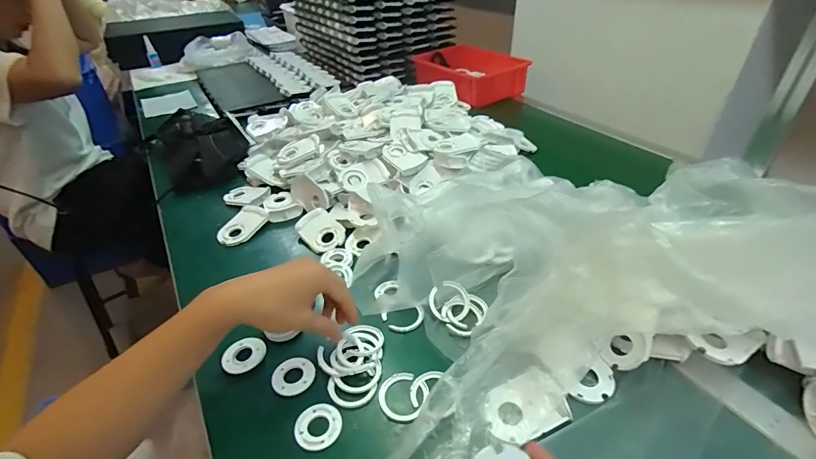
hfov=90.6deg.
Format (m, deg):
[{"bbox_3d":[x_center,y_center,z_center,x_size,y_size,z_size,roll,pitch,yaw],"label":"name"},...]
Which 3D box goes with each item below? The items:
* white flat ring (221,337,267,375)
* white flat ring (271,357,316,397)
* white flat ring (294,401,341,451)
[{"bbox_3d":[-0.184,0.141,0.453,0.046,0.009,0.041,-23,41,-26],"label":"white flat ring"},{"bbox_3d":[-0.123,0.156,0.433,0.045,0.004,0.043,-2,36,1],"label":"white flat ring"},{"bbox_3d":[-0.086,0.190,0.391,0.042,0.004,0.044,-2,36,1],"label":"white flat ring"}]

